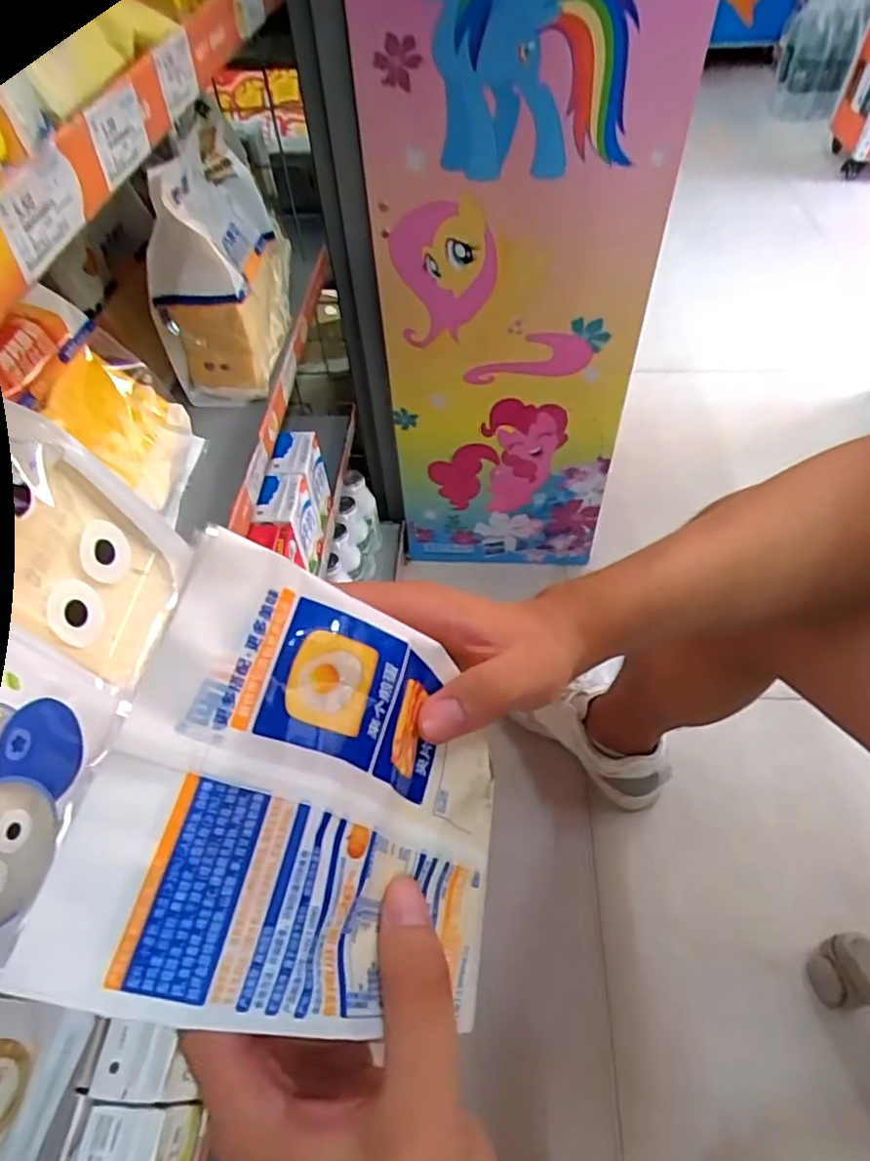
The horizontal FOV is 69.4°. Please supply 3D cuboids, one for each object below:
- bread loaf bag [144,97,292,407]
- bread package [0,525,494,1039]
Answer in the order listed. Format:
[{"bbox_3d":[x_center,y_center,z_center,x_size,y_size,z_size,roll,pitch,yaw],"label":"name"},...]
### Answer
[{"bbox_3d":[-0.165,-0.247,0.496,0.069,0.155,0.123,3,52,5],"label":"bread loaf bag"},{"bbox_3d":[-0.022,0.071,0.199,0.022,0.158,0.115,-12,53,41],"label":"bread package"}]

